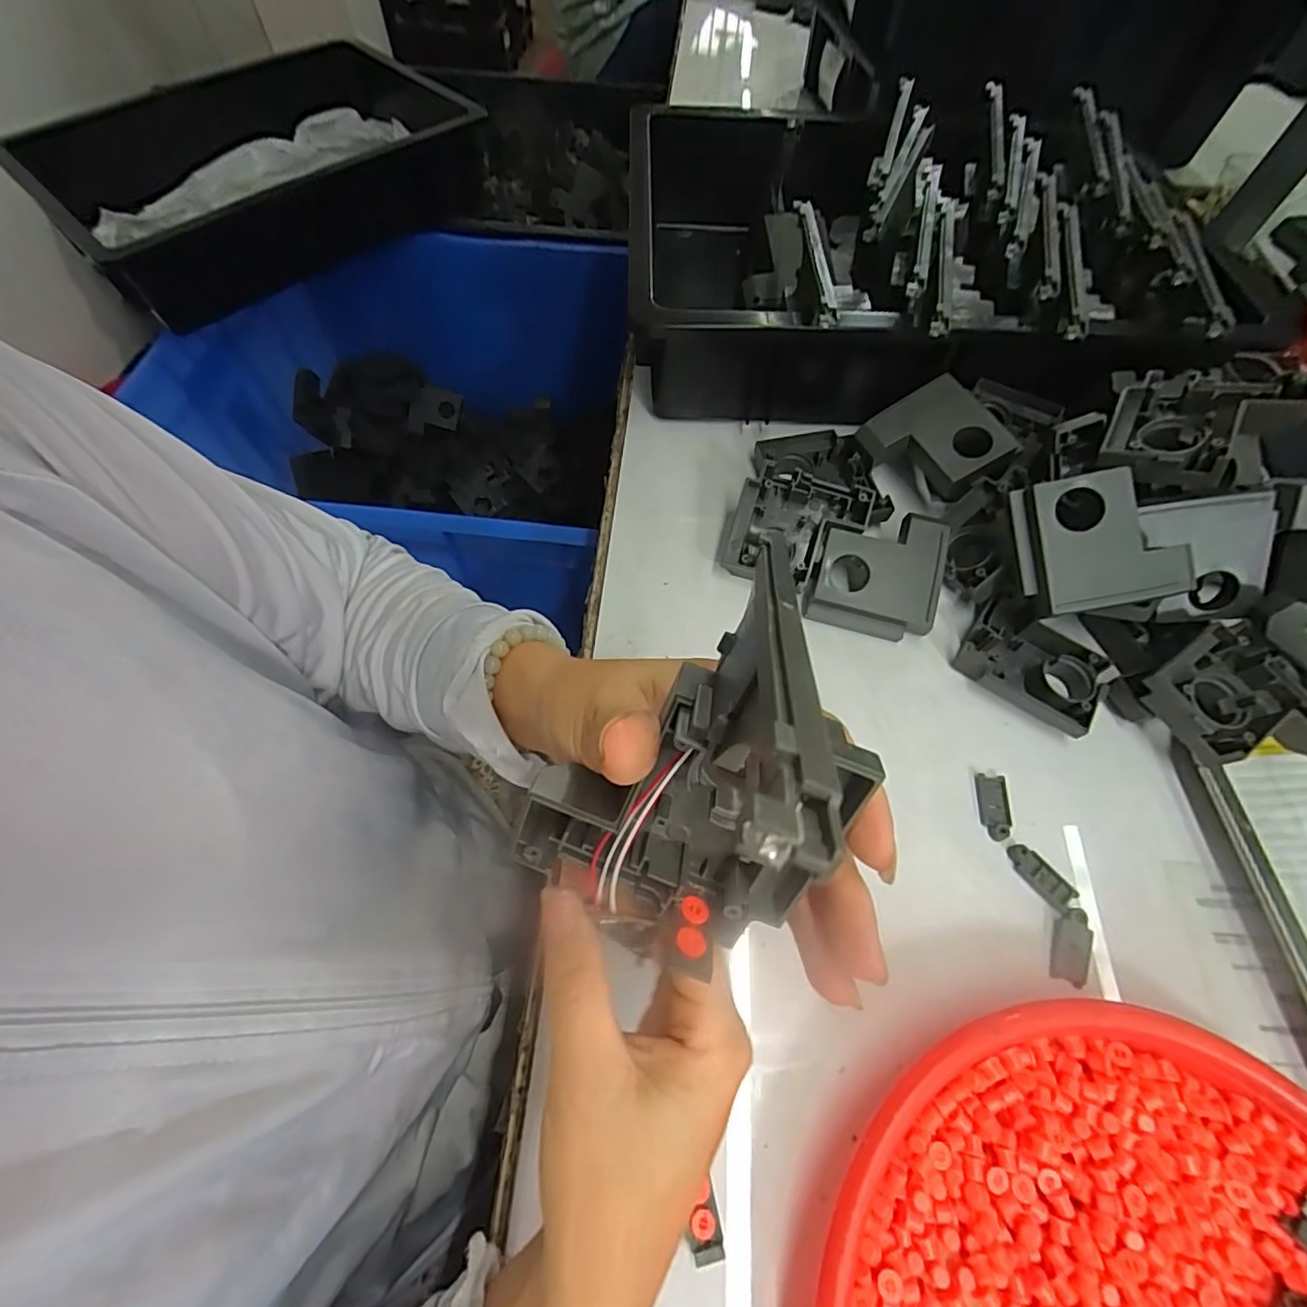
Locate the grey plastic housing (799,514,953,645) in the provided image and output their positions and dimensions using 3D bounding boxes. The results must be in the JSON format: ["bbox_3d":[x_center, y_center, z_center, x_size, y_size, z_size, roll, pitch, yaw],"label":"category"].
[{"bbox_3d":[0.141,-0.052,0.366,0.075,0.025,0.074,12,77,12],"label":"grey plastic housing"}]

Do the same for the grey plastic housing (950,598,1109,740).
[{"bbox_3d":[0.228,0.009,0.350,0.078,0.019,0.058,38,68,18],"label":"grey plastic housing"}]

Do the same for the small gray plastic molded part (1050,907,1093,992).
[{"bbox_3d":[0.207,0.144,0.285,0.014,0.005,0.035,26,65,13],"label":"small gray plastic molded part"}]

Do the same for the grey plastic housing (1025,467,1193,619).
[{"bbox_3d":[0.250,-0.060,0.328,0.071,0.034,0.075,-7,91,10],"label":"grey plastic housing"}]

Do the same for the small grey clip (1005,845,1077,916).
[{"bbox_3d":[0.203,0.116,0.301,0.014,0.004,0.037,-37,68,-19],"label":"small grey clip"}]

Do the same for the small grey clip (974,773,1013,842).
[{"bbox_3d":[0.189,0.084,0.318,0.016,0.004,0.036,7,62,3],"label":"small grey clip"}]

